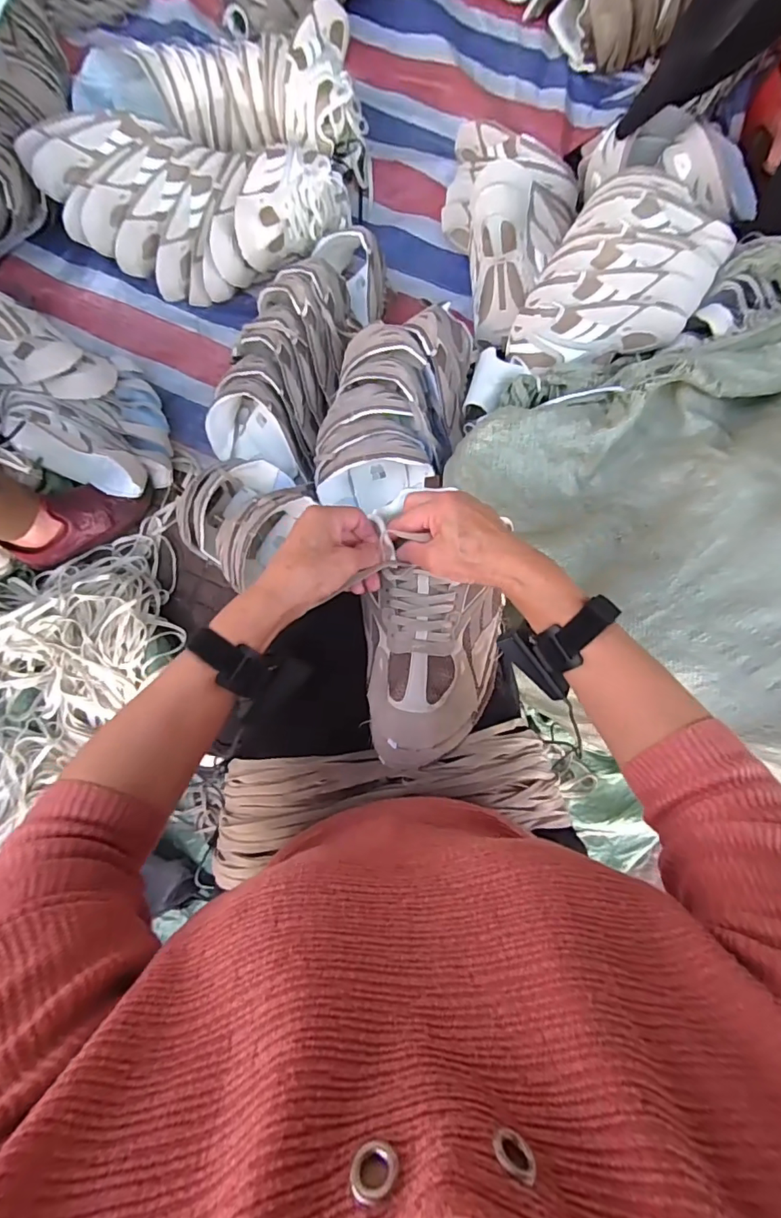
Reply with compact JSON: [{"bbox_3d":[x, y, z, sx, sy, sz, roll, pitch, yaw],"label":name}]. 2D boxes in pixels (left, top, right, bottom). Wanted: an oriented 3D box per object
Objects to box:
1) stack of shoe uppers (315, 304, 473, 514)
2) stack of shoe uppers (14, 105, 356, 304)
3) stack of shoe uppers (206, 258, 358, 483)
[{"bbox_3d":[0.007,-0.305,0.771,0.209,0.120,0.273,8,82,0],"label":"stack of shoe uppers"},{"bbox_3d":[-0.320,-0.643,0.814,0.485,0.127,0.201,1,82,-1],"label":"stack of shoe uppers"},{"bbox_3d":[-0.171,-0.396,0.831,0.187,0.151,0.320,19,83,2],"label":"stack of shoe uppers"}]

